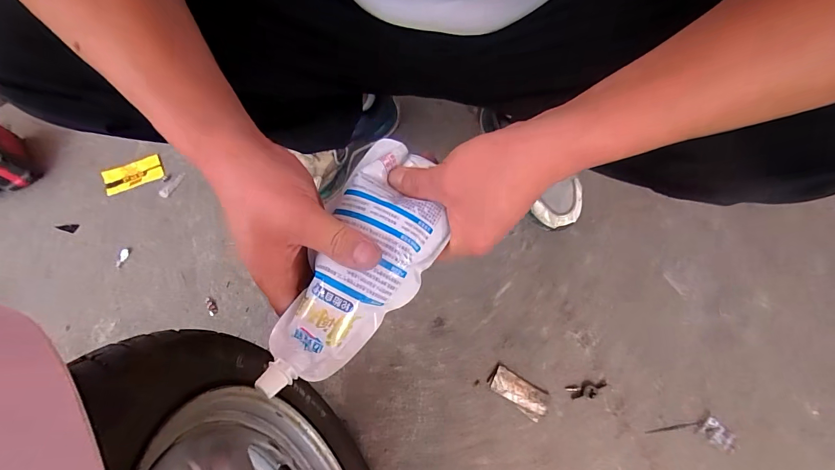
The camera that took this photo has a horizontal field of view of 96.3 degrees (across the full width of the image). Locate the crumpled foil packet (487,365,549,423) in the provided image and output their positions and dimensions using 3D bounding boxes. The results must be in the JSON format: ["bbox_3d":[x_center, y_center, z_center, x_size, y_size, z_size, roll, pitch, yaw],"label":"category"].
[{"bbox_3d":[0.130,0.204,0.486,0.075,0.006,0.036,30,68,18],"label":"crumpled foil packet"}]

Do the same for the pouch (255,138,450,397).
[{"bbox_3d":[-0.035,0.016,0.252,0.080,0.027,0.185,19,71,13],"label":"pouch"}]

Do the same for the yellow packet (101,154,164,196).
[{"bbox_3d":[-0.483,-0.104,0.633,0.091,0.010,0.049,-25,66,-12],"label":"yellow packet"}]

